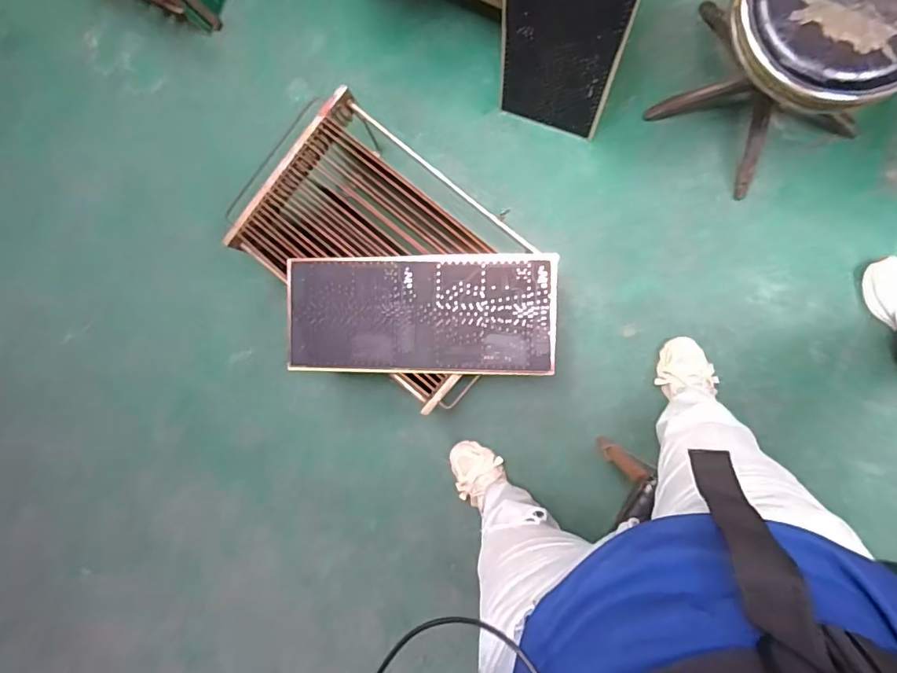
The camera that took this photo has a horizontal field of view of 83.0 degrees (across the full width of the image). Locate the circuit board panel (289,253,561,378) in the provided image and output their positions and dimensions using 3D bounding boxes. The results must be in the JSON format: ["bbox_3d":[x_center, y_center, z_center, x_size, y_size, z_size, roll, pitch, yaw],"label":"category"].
[{"bbox_3d":[-0.061,-0.043,1.005,0.533,0.020,0.228,0,91,9],"label":"circuit board panel"}]

